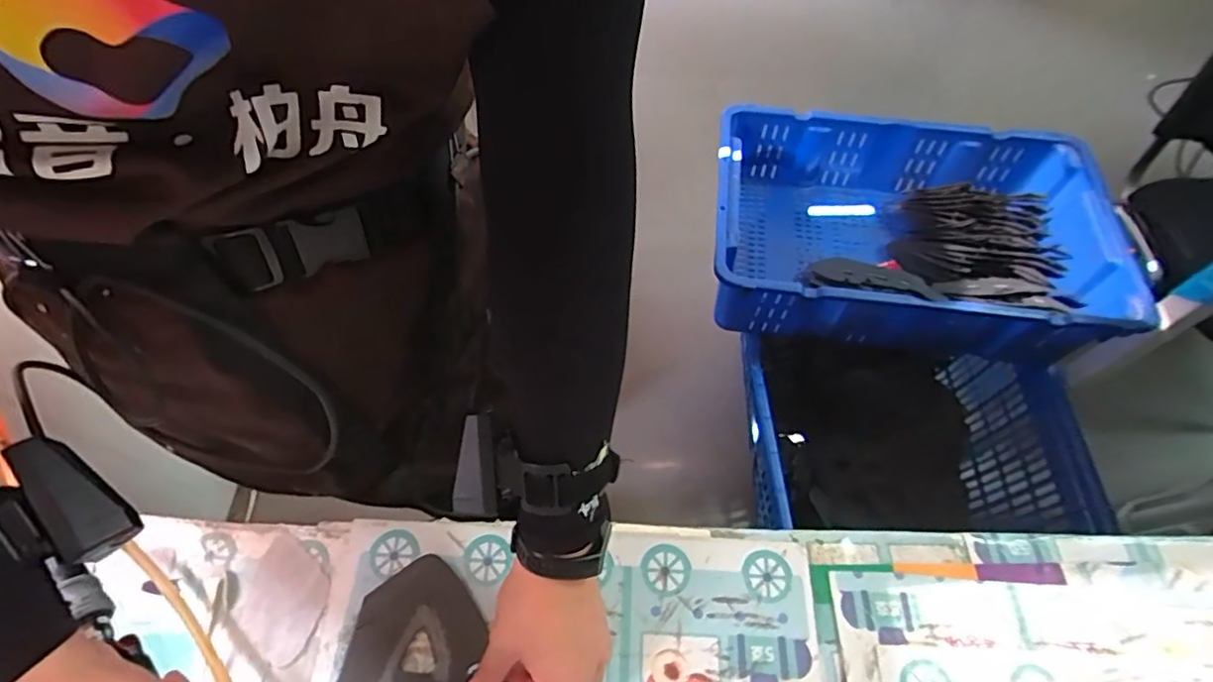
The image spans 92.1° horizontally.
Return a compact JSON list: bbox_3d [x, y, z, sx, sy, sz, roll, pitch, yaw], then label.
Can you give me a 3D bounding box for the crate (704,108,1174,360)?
[{"bbox_3d":[0.517,-0.183,1.039,0.661,0.179,0.416,7,60,4],"label":"crate"}]

